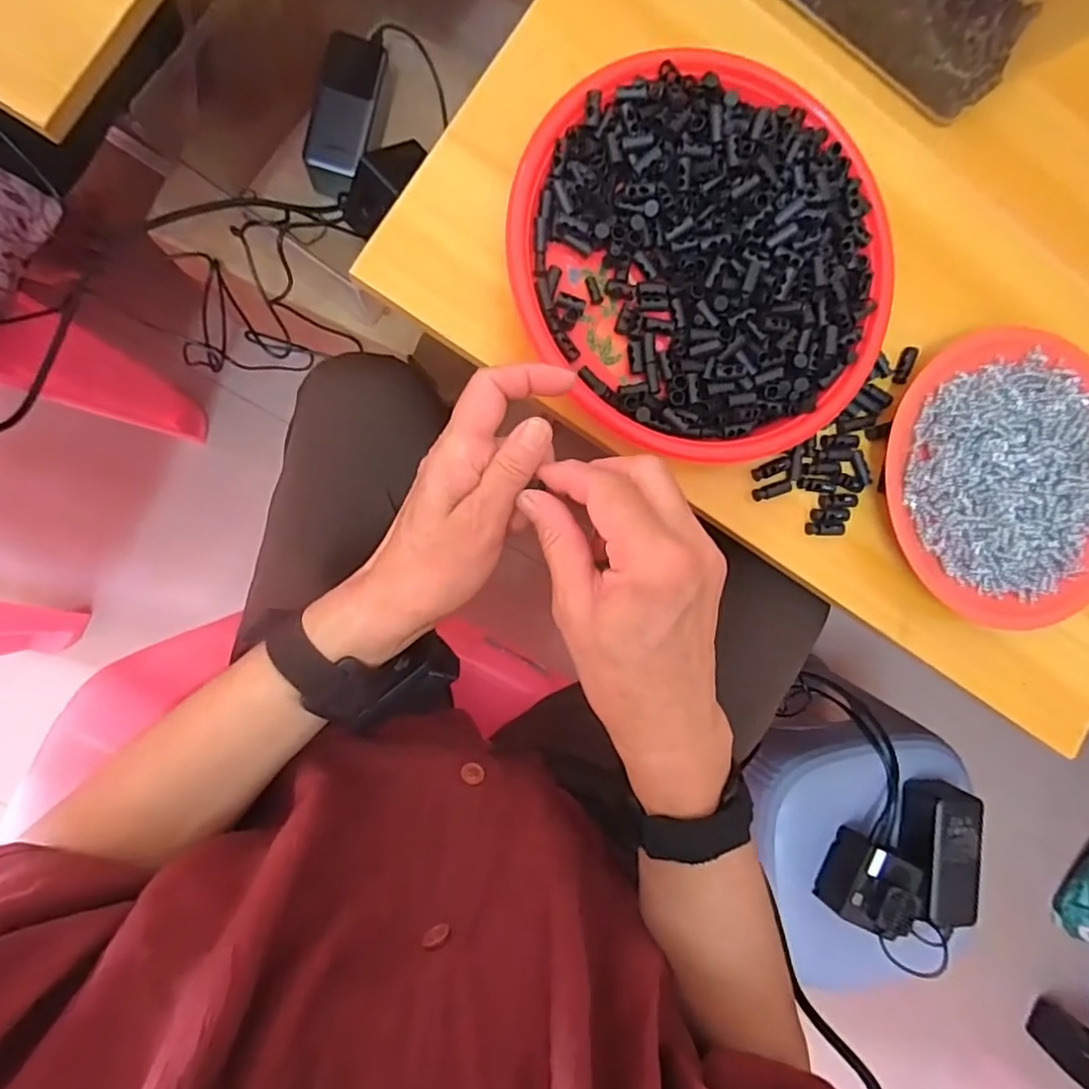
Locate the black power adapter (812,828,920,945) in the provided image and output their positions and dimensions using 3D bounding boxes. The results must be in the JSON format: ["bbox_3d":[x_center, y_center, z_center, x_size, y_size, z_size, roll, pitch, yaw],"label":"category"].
[{"bbox_3d":[0.330,0.342,0.601,0.074,0.049,0.076,29,86,-8],"label":"black power adapter"}]

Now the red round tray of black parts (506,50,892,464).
[{"bbox_3d":[0.098,-0.171,0.359,0.230,0.032,0.224,5,90,-9],"label":"red round tray of black parts"}]

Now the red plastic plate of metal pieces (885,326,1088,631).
[{"bbox_3d":[0.313,-0.048,0.404,0.187,0.024,0.179,0,91,-9],"label":"red plastic plate of metal pieces"}]

